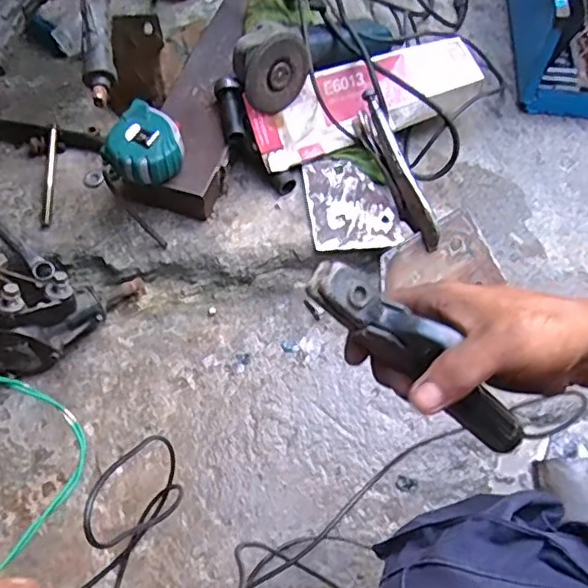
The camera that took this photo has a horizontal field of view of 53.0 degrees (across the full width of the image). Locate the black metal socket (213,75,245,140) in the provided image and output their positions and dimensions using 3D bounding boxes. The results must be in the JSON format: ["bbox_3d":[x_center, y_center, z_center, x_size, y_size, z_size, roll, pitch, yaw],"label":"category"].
[{"bbox_3d":[-0.080,-0.237,0.746,0.032,0.034,0.085,-9,64,-6],"label":"black metal socket"}]

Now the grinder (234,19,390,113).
[{"bbox_3d":[0.025,-0.328,0.776,0.099,0.081,0.276,40,54,20],"label":"grinder"}]

